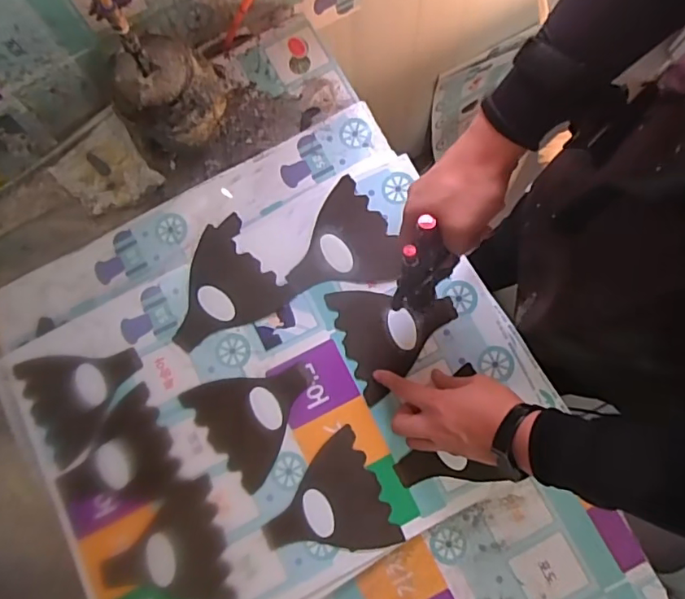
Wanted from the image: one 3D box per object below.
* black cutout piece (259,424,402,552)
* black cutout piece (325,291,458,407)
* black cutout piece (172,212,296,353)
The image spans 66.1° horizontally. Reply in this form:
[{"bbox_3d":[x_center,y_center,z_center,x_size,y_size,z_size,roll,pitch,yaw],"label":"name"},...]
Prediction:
[{"bbox_3d":[-0.020,0.222,0.558,0.126,0.008,0.124,-27,81,-2],"label":"black cutout piece"},{"bbox_3d":[0.063,0.032,0.586,0.127,0.011,0.123,-21,81,1],"label":"black cutout piece"},{"bbox_3d":[-0.143,-0.013,0.593,0.132,0.005,0.122,-38,82,-3],"label":"black cutout piece"}]

